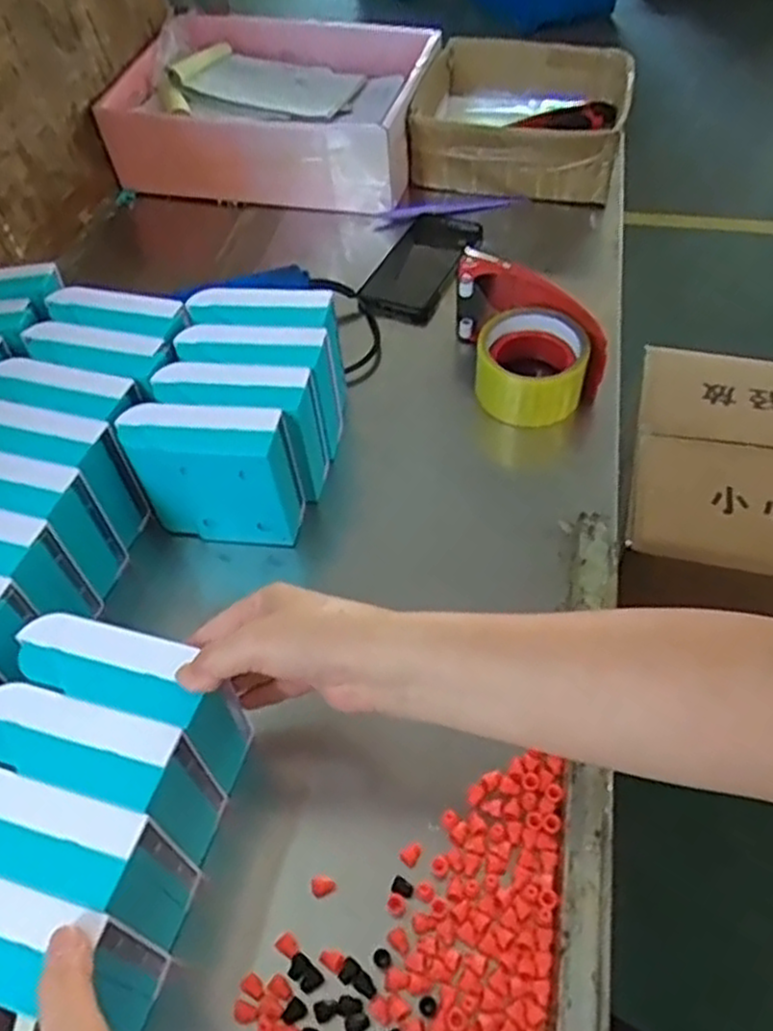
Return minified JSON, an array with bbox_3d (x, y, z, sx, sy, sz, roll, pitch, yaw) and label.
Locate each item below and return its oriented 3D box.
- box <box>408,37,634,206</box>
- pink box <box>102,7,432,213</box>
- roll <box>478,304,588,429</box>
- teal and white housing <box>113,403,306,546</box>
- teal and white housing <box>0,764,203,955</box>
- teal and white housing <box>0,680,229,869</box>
[{"bbox_3d":[0.158,-0.455,0.880,0.225,0.080,0.200,12,54,12],"label":"box"},{"bbox_3d":[-0.128,-0.487,0.914,0.348,0.100,0.248,9,54,10],"label":"pink box"},{"bbox_3d":[0.122,-0.126,0.649,0.090,0.058,0.096,11,54,11],"label":"roll"},{"bbox_3d":[-0.128,-0.034,0.568,0.123,0.096,0.057,9,53,9],"label":"teal and white housing"},{"bbox_3d":[-0.167,0.178,0.404,0.118,0.095,0.043,14,54,13],"label":"teal and white housing"},{"bbox_3d":[-0.159,0.143,0.430,0.116,0.095,0.043,14,54,13],"label":"teal and white housing"}]

